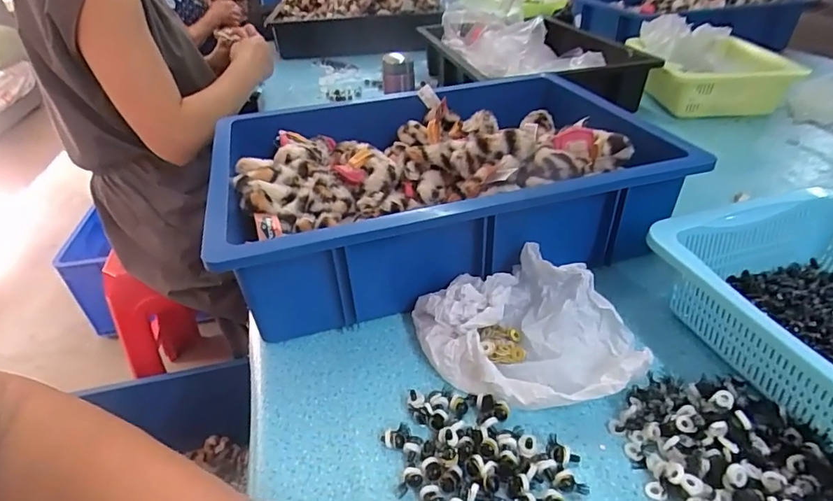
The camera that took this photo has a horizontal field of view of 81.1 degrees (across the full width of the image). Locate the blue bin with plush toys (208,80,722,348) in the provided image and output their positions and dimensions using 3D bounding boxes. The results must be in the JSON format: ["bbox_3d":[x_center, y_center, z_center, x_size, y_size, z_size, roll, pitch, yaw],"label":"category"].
[{"bbox_3d":[0.019,-0.073,0.550,0.435,0.124,0.313,-13,36,-15],"label":"blue bin with plush toys"}]

